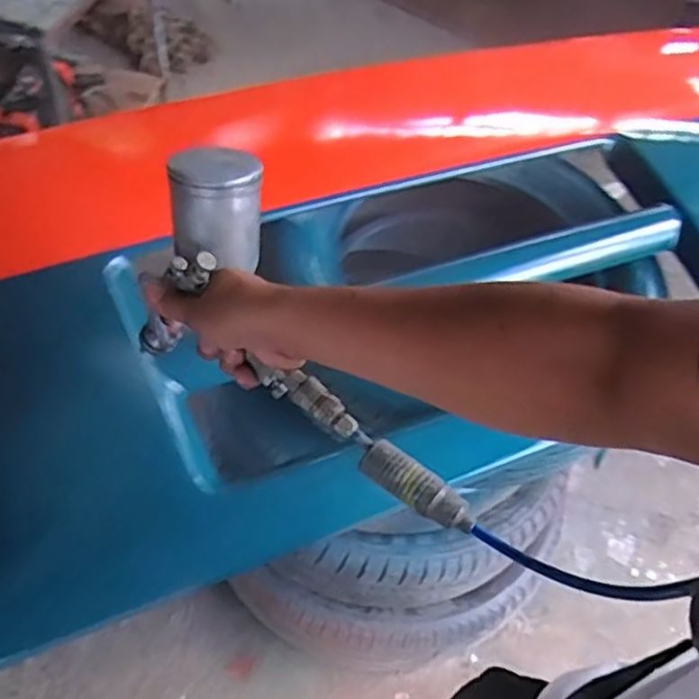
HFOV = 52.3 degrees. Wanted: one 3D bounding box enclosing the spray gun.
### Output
[{"bbox_3d":[-0.044,0.002,0.574,0.138,0.118,0.370,-36,71,-24],"label":"spray gun"}]

